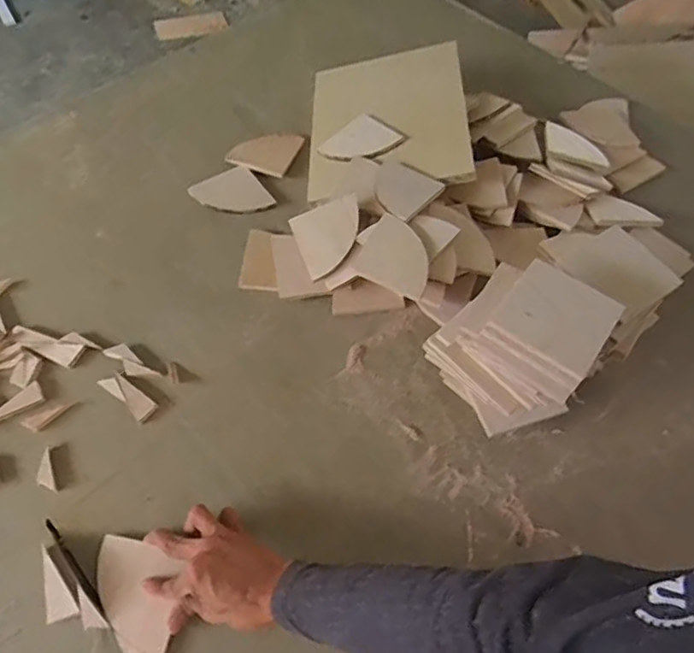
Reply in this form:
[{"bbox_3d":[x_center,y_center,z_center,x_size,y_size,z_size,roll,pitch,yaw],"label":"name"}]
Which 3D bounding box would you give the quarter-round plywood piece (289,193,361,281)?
[{"bbox_3d":[-0.021,-0.122,0.769,0.095,0.009,0.094,-20,78,11],"label":"quarter-round plywood piece"}]

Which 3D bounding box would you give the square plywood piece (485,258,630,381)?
[{"bbox_3d":[0.207,-0.012,0.552,0.100,0.009,0.101,33,62,17],"label":"square plywood piece"}]

